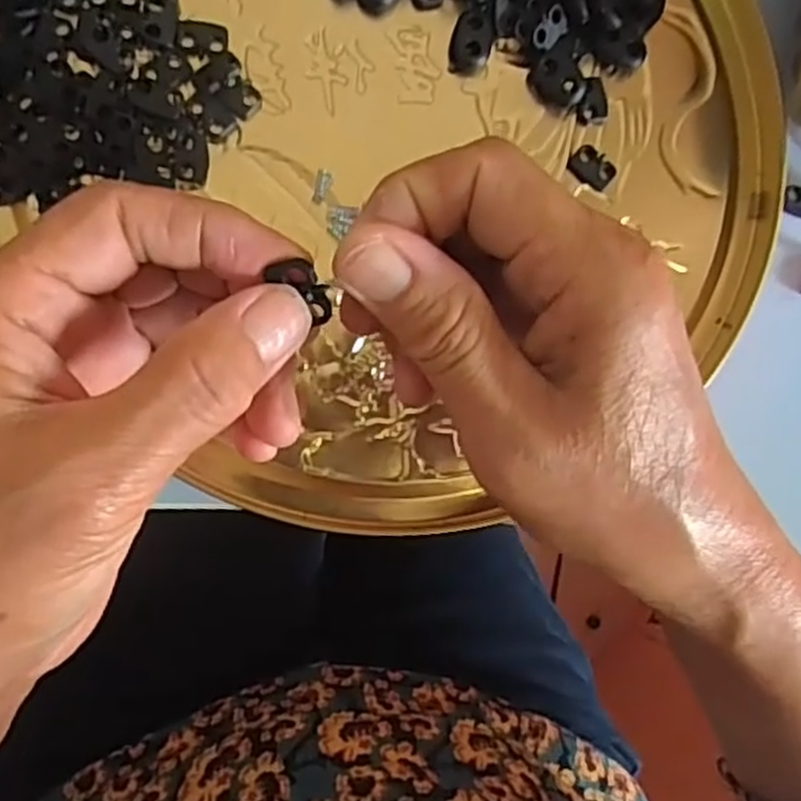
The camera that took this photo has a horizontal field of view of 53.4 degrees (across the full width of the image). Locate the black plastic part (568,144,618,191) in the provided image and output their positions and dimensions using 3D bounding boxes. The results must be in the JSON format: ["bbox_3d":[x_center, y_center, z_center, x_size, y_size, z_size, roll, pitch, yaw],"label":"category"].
[{"bbox_3d":[0.075,-0.091,0.311,0.018,0.004,0.013,38,81,-4],"label":"black plastic part"}]

